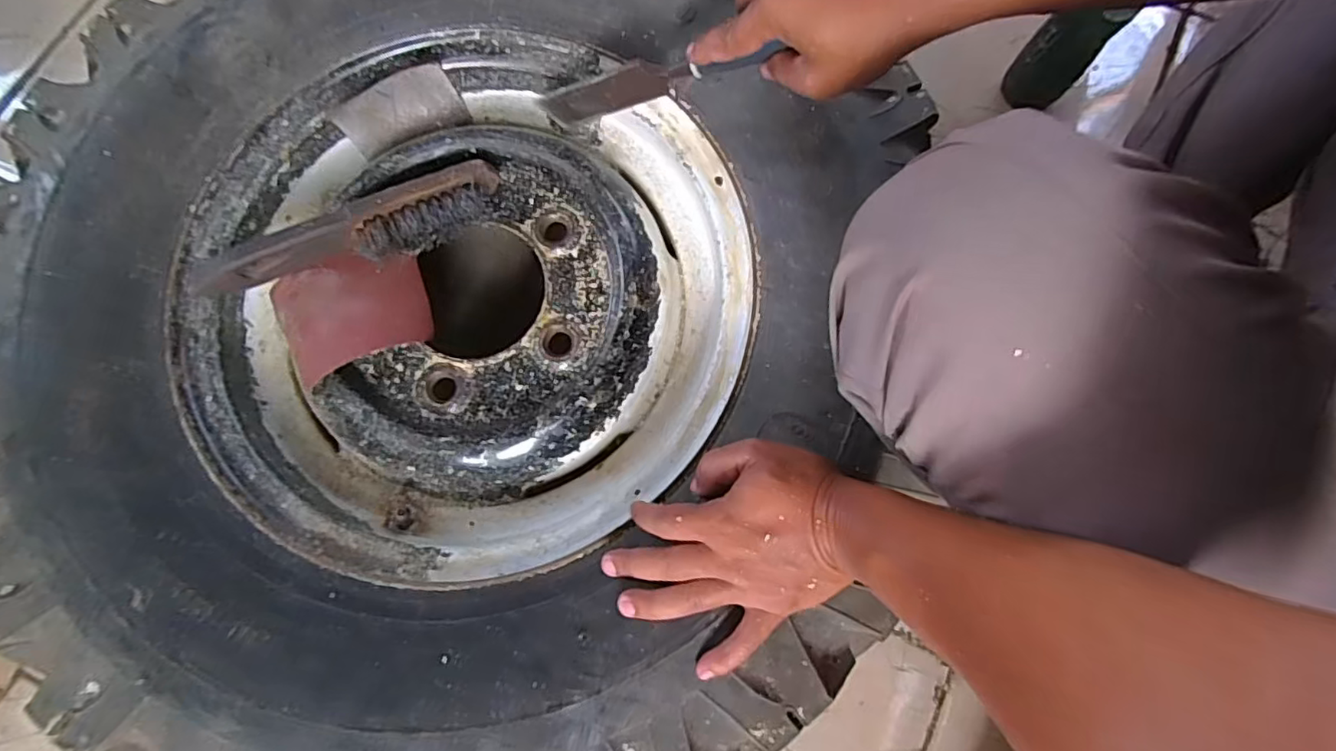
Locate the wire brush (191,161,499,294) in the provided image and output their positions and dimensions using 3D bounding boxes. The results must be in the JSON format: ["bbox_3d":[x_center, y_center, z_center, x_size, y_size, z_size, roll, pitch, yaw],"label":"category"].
[{"bbox_3d":[-0.240,-0.108,0.466,0.228,0.052,0.054,-27,78,-5],"label":"wire brush"}]

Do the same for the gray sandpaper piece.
[{"bbox_3d":[-0.231,-0.232,0.515,0.102,0.059,0.012,-26,62,-12],"label":"gray sandpaper piece"}]

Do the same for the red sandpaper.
[{"bbox_3d":[-0.248,-0.053,0.466,0.112,0.029,0.089,-27,78,-4],"label":"red sandpaper"}]

